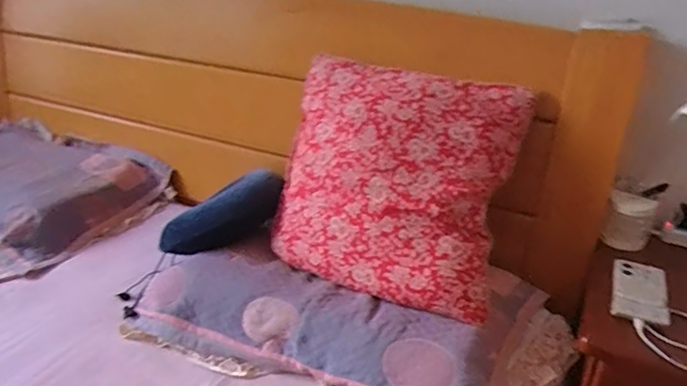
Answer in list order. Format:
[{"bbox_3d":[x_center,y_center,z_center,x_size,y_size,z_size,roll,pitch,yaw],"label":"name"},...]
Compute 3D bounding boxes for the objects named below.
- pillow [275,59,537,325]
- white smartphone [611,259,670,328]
[{"bbox_3d":[0.082,-0.035,0.977,0.439,0.429,0.094,12,-7,20],"label":"pillow"},{"bbox_3d":[0.475,0.155,0.852,0.080,0.013,0.170,15,29,24],"label":"white smartphone"}]

